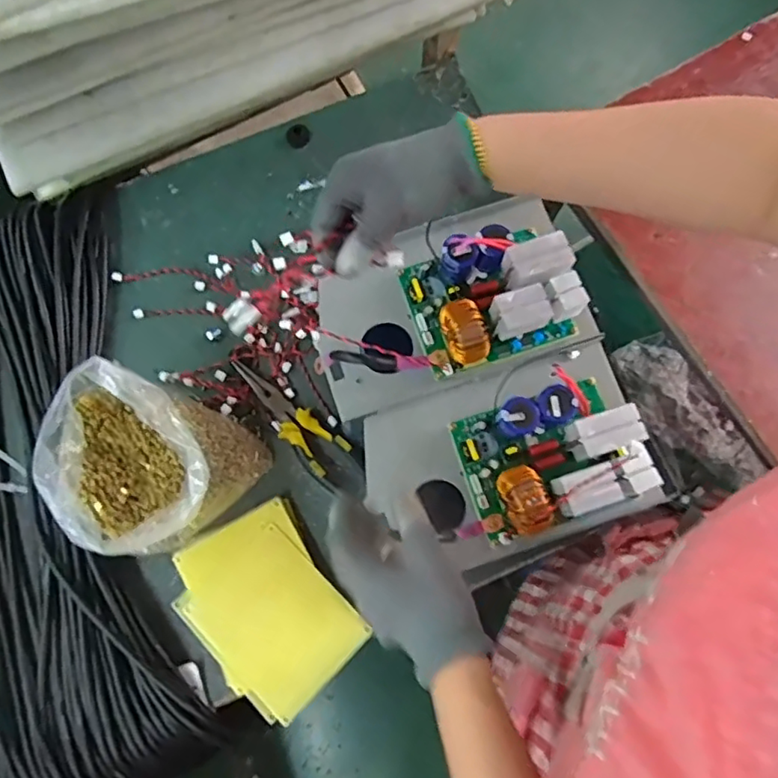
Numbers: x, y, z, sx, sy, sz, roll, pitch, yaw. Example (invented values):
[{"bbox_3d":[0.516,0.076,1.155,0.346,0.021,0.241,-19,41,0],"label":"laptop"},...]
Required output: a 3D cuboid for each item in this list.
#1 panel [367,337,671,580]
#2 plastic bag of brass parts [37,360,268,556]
[{"bbox_3d":[0.114,0.055,0.536,0.259,0.088,0.167,-20,78,-4],"label":"panel"},{"bbox_3d":[-0.233,0.070,0.576,0.168,0.134,0.150,33,80,7],"label":"plastic bag of brass parts"}]

